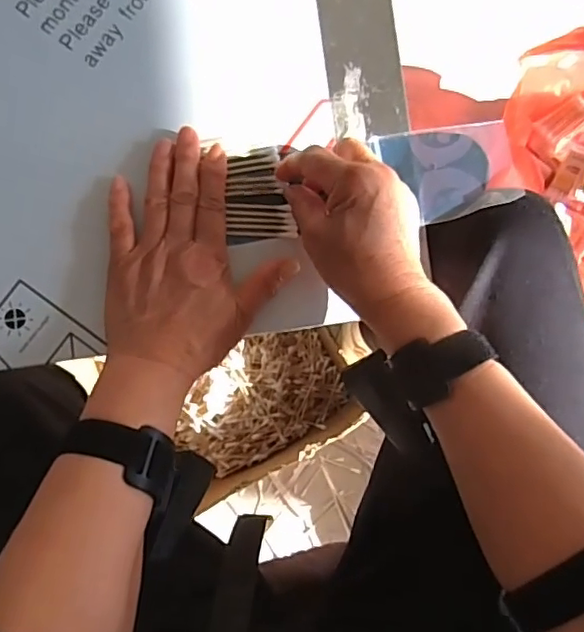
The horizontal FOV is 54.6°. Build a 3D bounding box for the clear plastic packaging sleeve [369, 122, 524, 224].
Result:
[{"bbox_3d":[0.113,-0.104,0.405,0.095,0.017,0.064,-9,90,-6],"label":"clear plastic packaging sleeve"}]

